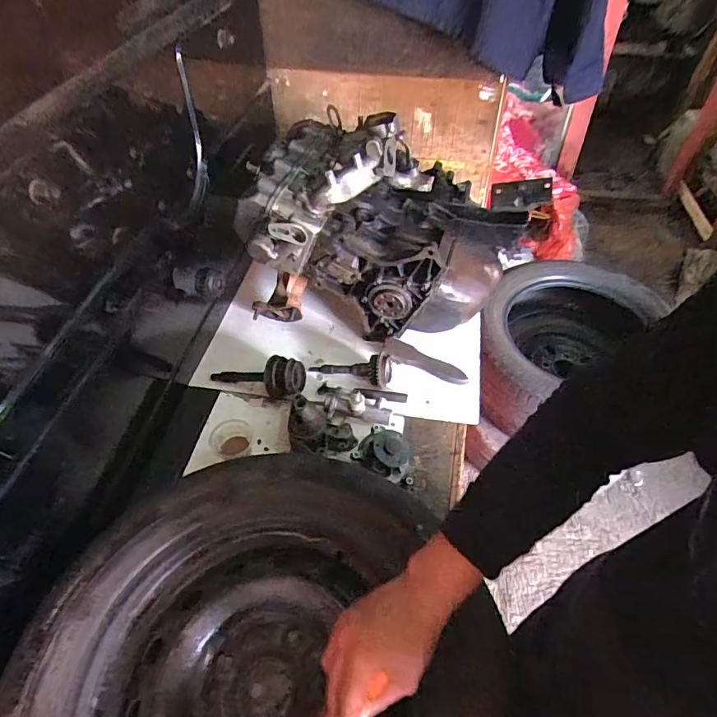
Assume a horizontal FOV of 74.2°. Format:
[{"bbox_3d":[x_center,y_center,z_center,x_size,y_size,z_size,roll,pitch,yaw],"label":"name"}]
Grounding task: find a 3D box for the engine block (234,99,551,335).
[{"bbox_3d":[0.051,-0.255,0.944,0.519,0.307,0.337,3,49,6],"label":"engine block"}]

